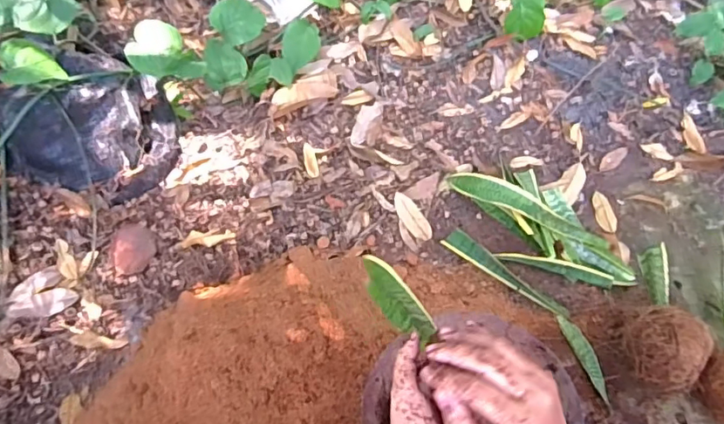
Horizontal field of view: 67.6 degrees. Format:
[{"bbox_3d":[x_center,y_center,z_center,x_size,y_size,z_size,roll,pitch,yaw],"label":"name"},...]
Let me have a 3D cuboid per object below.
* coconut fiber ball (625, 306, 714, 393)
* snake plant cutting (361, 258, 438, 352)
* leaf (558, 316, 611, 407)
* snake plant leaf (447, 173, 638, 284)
[{"bbox_3d":[0.468,0.213,0.841,0.104,0.105,0.110,-3,51,3],"label":"coconut fiber ball"},{"bbox_3d":[0.034,0.091,0.592,0.037,0.019,0.186,-20,24,-11],"label":"snake plant cutting"},{"bbox_3d":[0.372,0.240,0.893,0.031,0.008,0.156,-15,51,-7],"label":"leaf"},{"bbox_3d":[0.348,0.009,1.060,0.399,0.040,0.075,35,61,28],"label":"snake plant leaf"}]

